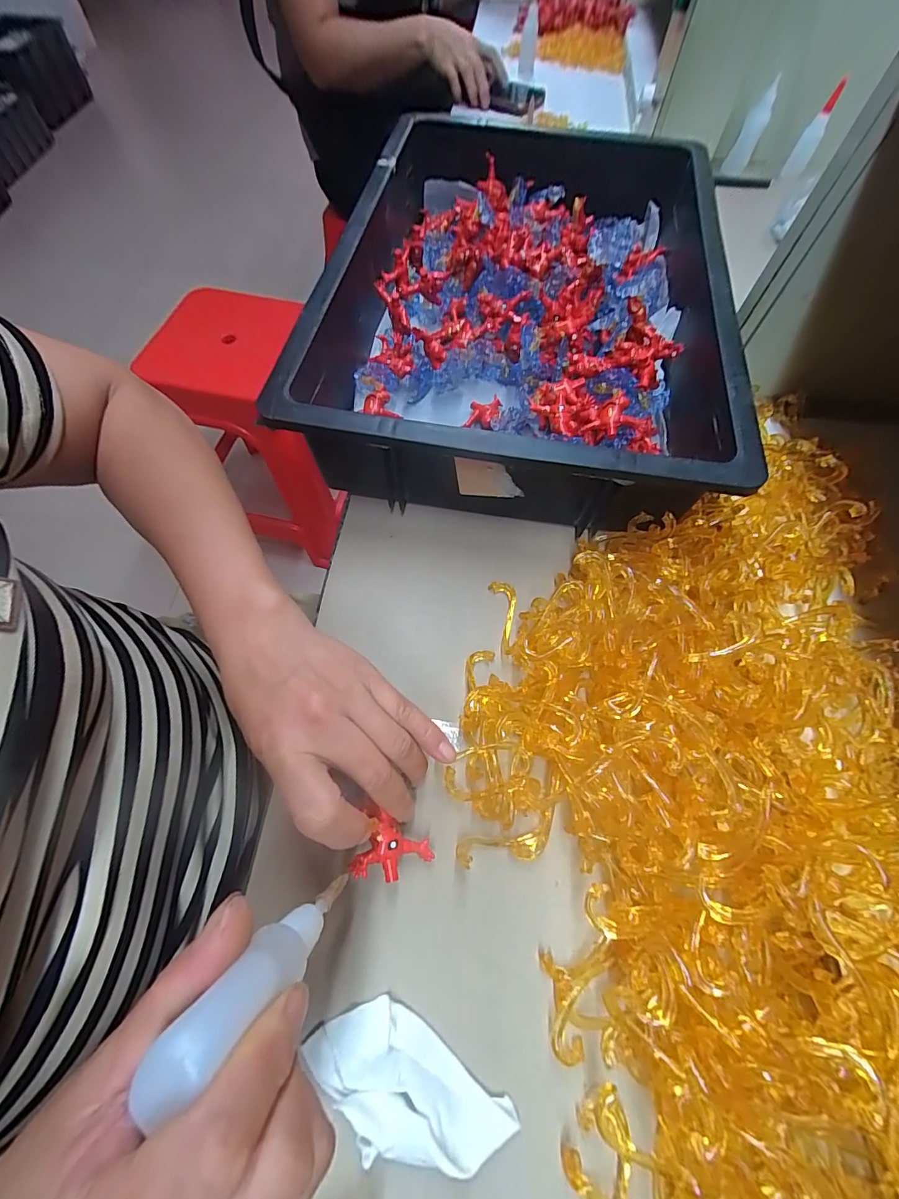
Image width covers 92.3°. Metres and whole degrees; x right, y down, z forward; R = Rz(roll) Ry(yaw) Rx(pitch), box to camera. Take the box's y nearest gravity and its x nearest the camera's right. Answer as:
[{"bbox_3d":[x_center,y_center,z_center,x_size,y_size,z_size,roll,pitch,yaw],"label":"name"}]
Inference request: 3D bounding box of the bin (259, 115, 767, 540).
[{"bbox_3d":[0.063,-0.278,0.391,0.316,0.094,0.472,7,64,2],"label":"bin"}]

